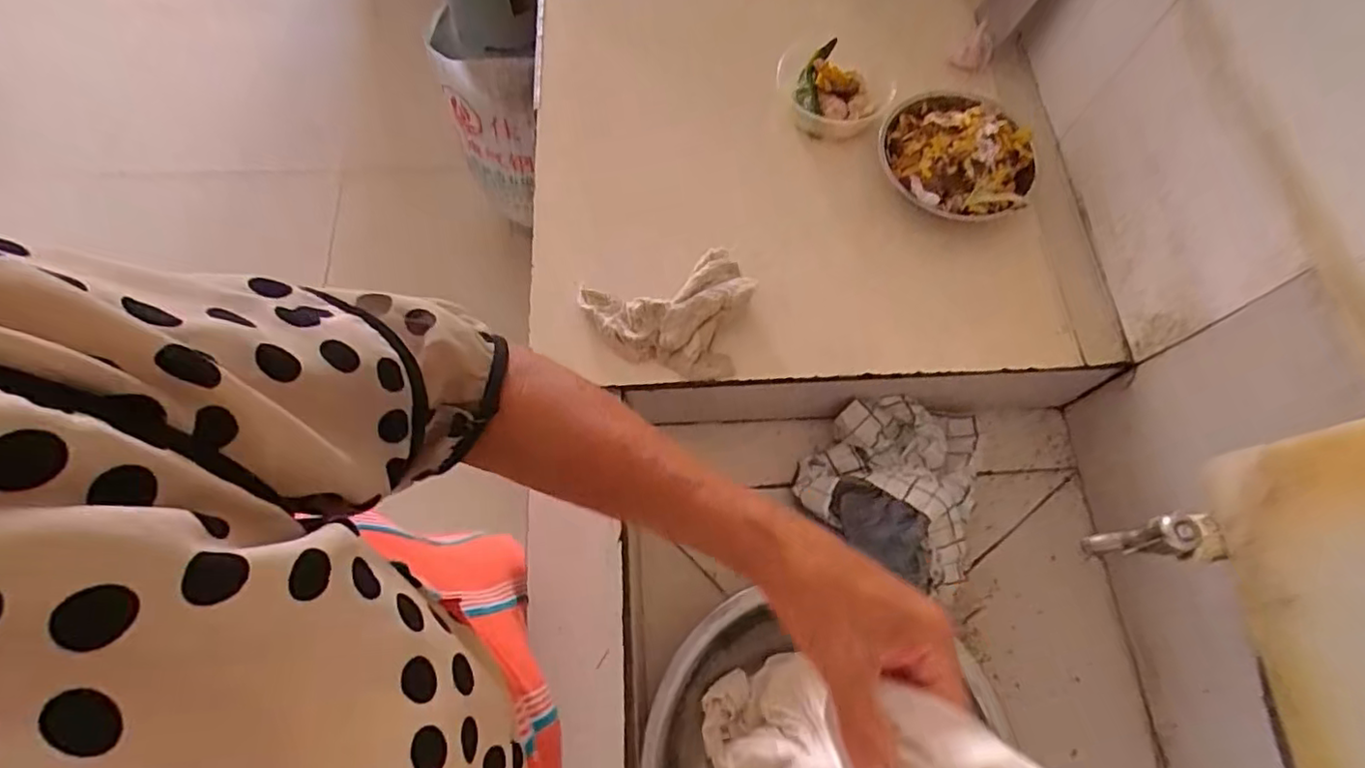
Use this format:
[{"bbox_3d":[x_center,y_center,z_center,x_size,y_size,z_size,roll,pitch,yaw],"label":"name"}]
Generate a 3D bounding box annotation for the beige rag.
[{"bbox_3d":[-0.011,-0.067,0.662,0.174,0.053,0.127,-12,69,-7],"label":"beige rag"}]

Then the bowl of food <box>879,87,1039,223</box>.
[{"bbox_3d":[0.341,-0.285,0.746,0.172,0.064,0.187,1,68,-2],"label":"bowl of food"}]

